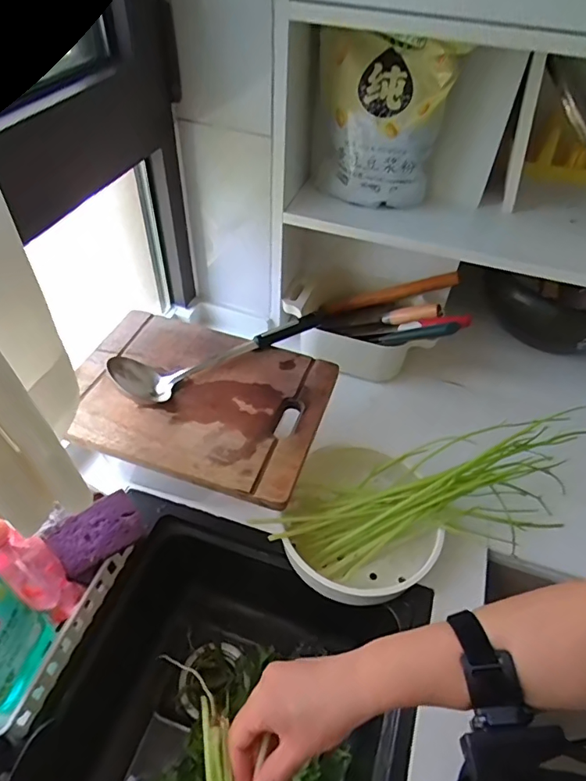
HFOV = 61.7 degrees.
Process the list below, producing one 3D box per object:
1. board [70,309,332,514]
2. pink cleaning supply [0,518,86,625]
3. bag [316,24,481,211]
[{"bbox_3d":[-0.135,0.005,0.696,0.351,0.015,0.254,16,49,11],"label":"board"},{"bbox_3d":[-0.291,0.185,0.532,0.060,0.222,0.054,31,53,22],"label":"pink cleaning supply"},{"bbox_3d":[0.127,-0.387,0.717,0.181,0.226,0.069,24,51,17],"label":"bag"}]

